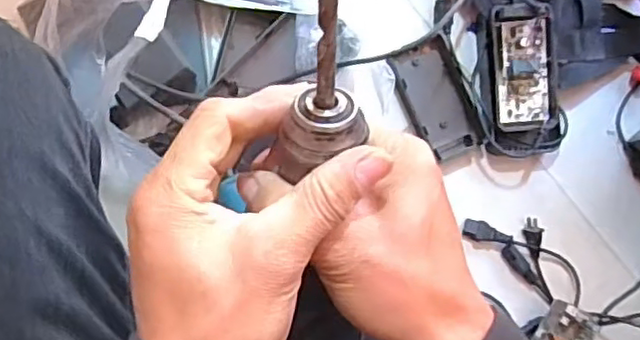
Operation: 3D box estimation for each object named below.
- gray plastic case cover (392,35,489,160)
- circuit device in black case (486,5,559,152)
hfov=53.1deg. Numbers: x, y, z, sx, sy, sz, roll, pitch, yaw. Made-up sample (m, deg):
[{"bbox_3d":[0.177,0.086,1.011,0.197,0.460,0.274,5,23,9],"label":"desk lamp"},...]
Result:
[{"bbox_3d":[0.161,-0.097,0.877,0.091,0.027,0.154,-23,88,-10],"label":"gray plastic case cover"},{"bbox_3d":[0.275,-0.120,0.860,0.100,0.051,0.199,-7,100,-9],"label":"circuit device in black case"}]

